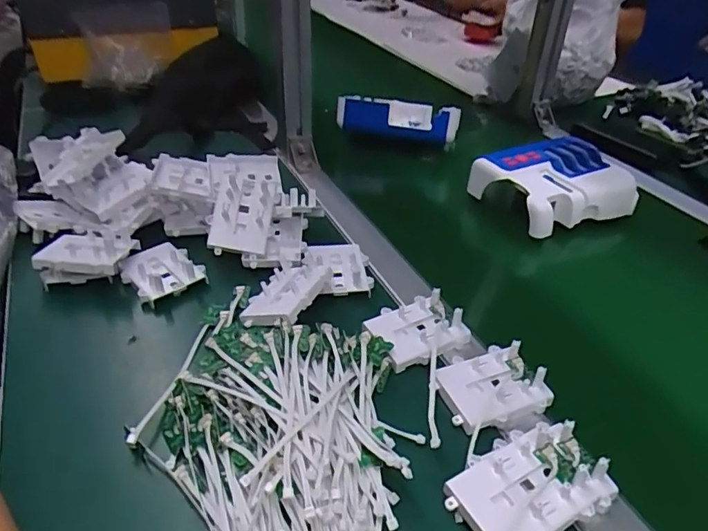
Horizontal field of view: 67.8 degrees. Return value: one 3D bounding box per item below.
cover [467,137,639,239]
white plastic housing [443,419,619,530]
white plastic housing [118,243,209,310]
[{"bbox_3d":[0.254,-0.103,0.674,0.185,0.060,0.125,-14,40,-20],"label":"cover"},{"bbox_3d":[0.118,0.145,0.350,0.107,0.026,0.066,-19,42,-25],"label":"white plastic housing"},{"bbox_3d":[-0.200,0.004,0.544,0.069,0.018,0.074,-24,45,-30],"label":"white plastic housing"}]

